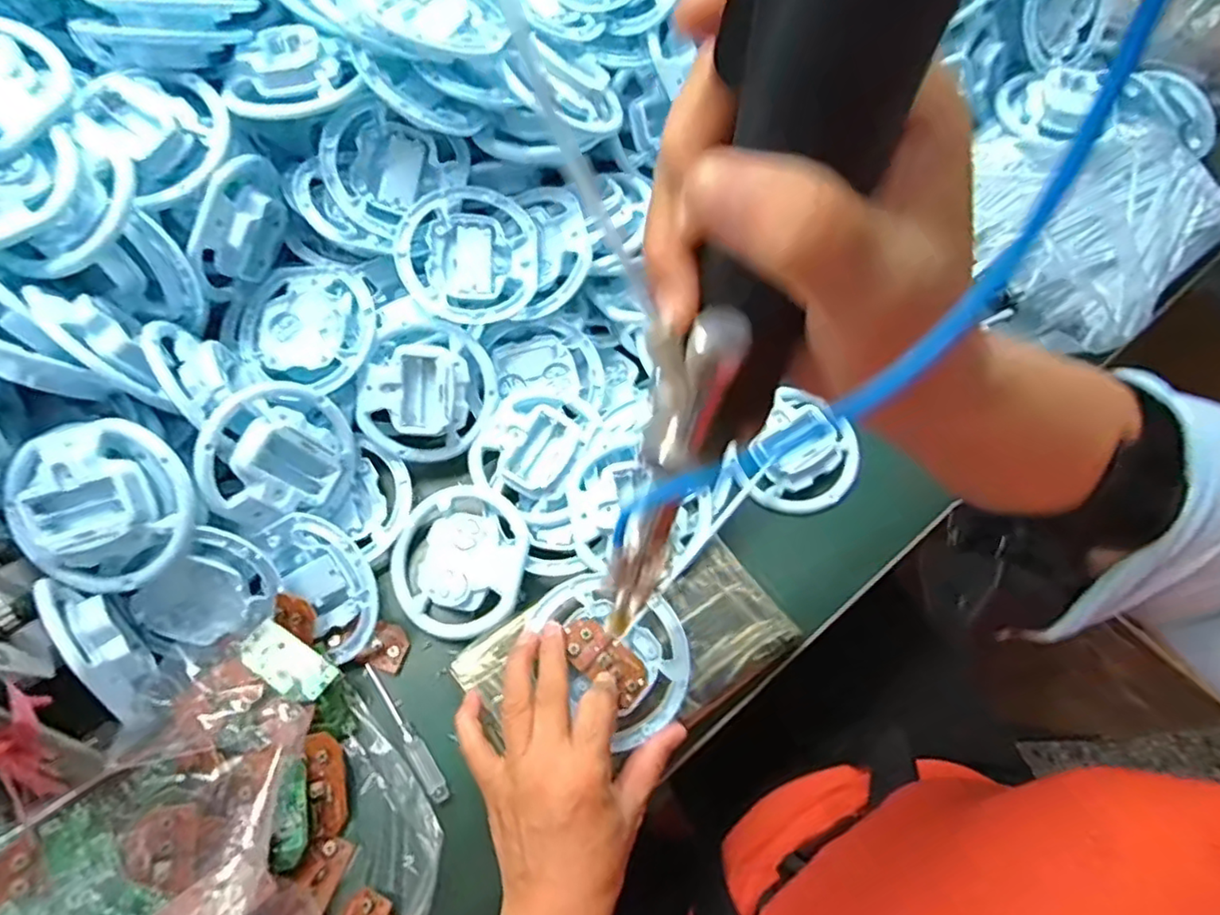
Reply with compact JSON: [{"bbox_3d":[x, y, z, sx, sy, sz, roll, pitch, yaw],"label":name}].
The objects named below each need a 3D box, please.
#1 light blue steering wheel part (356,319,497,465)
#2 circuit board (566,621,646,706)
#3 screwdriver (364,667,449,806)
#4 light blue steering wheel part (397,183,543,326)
[{"bbox_3d":[-0.138,-0.050,0.479,0.092,0.039,0.102,39,82,-23],"label":"light blue steering wheel part"},{"bbox_3d":[-0.003,0.128,0.407,0.059,0.005,0.029,38,70,16],"label":"circuit board"},{"bbox_3d":[-0.134,0.179,0.420,0.012,0.006,0.099,-34,71,-15],"label":"screwdriver"},{"bbox_3d":[-0.107,-0.150,0.486,0.102,0.024,0.102,2,79,-12],"label":"light blue steering wheel part"}]

